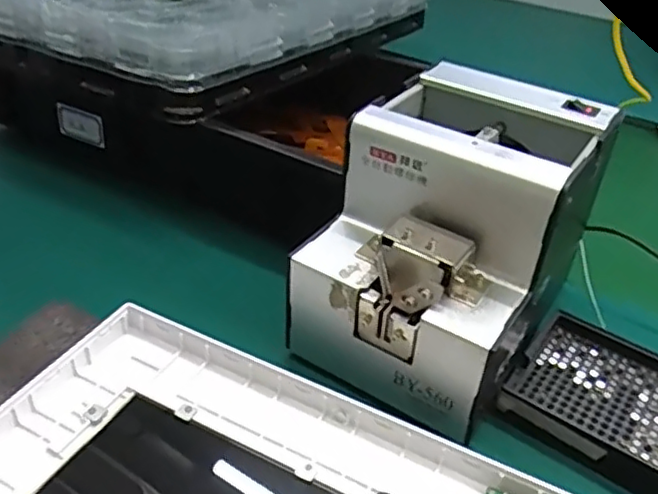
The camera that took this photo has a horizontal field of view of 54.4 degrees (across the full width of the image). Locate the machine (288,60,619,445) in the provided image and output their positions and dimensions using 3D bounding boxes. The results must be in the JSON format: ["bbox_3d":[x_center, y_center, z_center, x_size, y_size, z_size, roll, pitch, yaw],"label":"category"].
[{"bbox_3d":[0.076,-0.009,0.390,0.138,0.133,0.178,21,38,21],"label":"machine"}]

